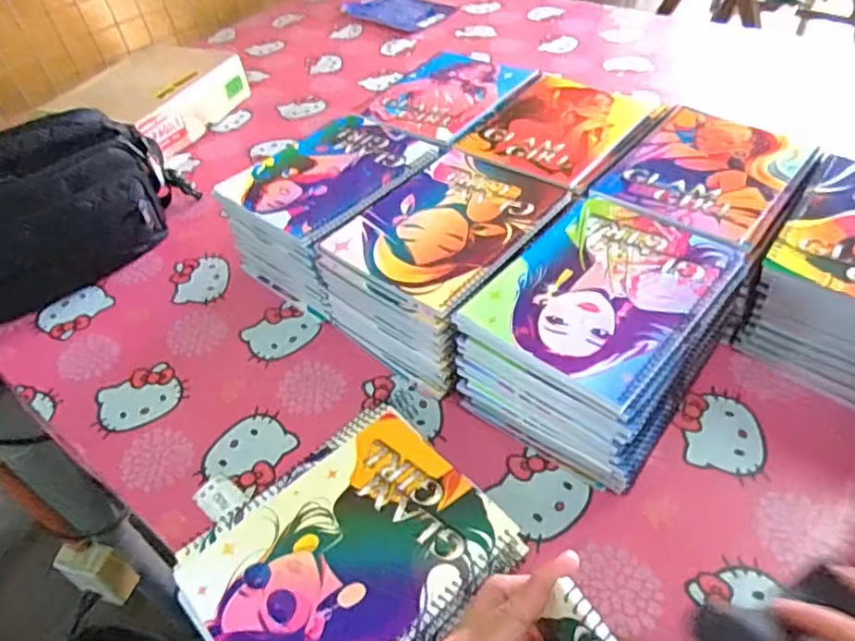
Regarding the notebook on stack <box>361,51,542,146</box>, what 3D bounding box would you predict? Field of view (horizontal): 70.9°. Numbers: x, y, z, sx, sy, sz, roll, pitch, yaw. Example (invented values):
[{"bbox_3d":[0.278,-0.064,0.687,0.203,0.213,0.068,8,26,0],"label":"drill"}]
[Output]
[{"bbox_3d":[0.025,-0.288,0.759,0.163,0.008,0.204,28,55,29],"label":"notebook on stack"}]

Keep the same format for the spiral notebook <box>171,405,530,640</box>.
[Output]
[{"bbox_3d":[-0.058,0.167,0.428,0.200,0.016,0.171,-36,52,-25],"label":"spiral notebook"}]

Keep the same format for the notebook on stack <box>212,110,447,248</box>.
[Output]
[{"bbox_3d":[-0.103,-0.163,0.649,0.160,0.008,0.200,30,56,31],"label":"notebook on stack"}]

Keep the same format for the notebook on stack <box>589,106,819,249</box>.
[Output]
[{"bbox_3d":[0.273,-0.151,0.590,0.151,0.006,0.193,30,56,30],"label":"notebook on stack"}]

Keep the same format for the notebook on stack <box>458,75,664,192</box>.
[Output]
[{"bbox_3d":[0.146,-0.222,0.674,0.157,0.006,0.201,27,55,29],"label":"notebook on stack"}]

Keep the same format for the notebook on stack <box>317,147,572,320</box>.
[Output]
[{"bbox_3d":[0.019,-0.096,0.569,0.160,0.006,0.201,28,55,29],"label":"notebook on stack"}]

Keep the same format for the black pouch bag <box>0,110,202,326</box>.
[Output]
[{"bbox_3d":[-0.423,-0.128,0.687,0.301,0.165,0.084,-37,52,-25],"label":"black pouch bag"}]

